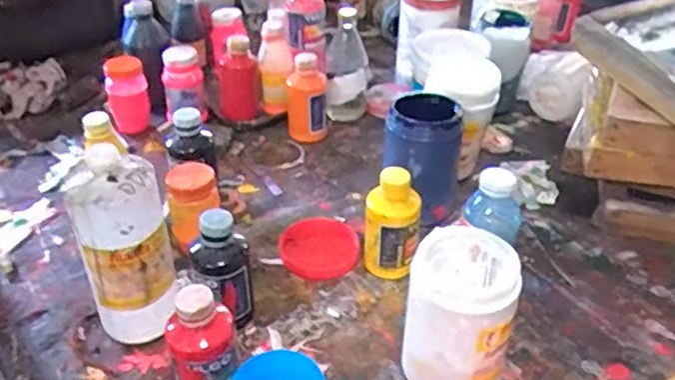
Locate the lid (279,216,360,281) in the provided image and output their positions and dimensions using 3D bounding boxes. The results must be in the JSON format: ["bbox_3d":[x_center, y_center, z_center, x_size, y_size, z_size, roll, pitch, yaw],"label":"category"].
[{"bbox_3d":[-0.022,0.068,0.788,0.091,0.015,0.101,-6,35,-9],"label":"lid"}]

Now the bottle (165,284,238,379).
[{"bbox_3d":[-0.118,0.143,0.582,0.054,0.133,0.046,-11,36,-15],"label":"bottle"}]

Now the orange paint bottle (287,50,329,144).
[{"bbox_3d":[-0.046,-0.135,0.975,0.060,0.121,0.054,-1,35,-2],"label":"orange paint bottle"}]

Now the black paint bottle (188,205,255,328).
[{"bbox_3d":[-0.118,0.084,0.668,0.055,0.131,0.051,-10,36,-14],"label":"black paint bottle"}]

